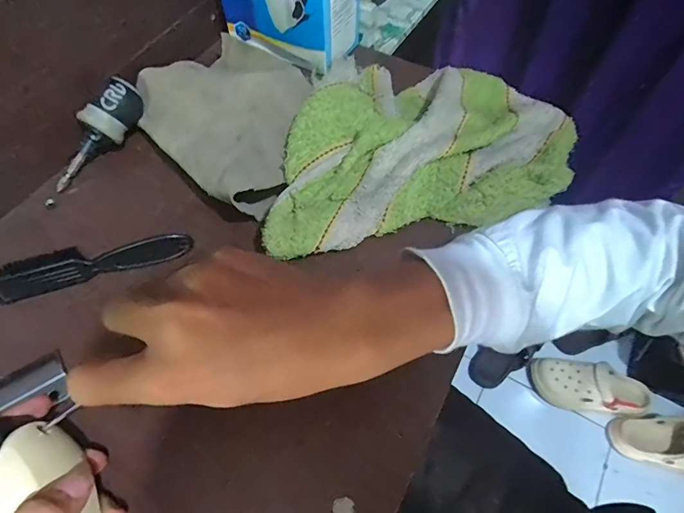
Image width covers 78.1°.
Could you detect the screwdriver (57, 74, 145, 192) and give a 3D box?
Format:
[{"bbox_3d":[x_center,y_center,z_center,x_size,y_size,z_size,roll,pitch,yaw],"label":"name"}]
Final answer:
[{"bbox_3d":[-0.214,-0.106,0.363,0.033,0.040,0.105,35,91,19],"label":"screwdriver"}]

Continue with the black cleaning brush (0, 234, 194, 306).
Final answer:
[{"bbox_3d":[-0.183,0.005,0.312,0.138,0.020,0.023,-14,60,-10],"label":"black cleaning brush"}]

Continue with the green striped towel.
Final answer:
[{"bbox_3d":[0.067,-0.108,0.358,0.278,0.044,0.179,-11,59,-8],"label":"green striped towel"}]

